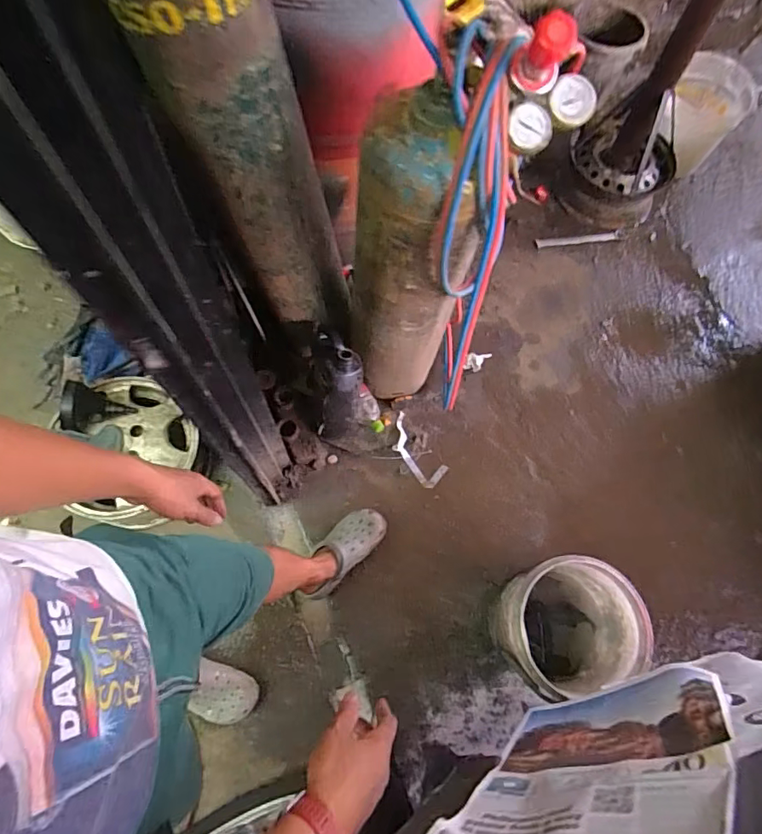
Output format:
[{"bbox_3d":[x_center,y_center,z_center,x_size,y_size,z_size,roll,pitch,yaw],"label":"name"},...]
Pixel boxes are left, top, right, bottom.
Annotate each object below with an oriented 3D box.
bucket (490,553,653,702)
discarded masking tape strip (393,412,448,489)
[{"bbox_3d":[0.438,0.506,1.231,0.312,0.296,0.281,-20,73,-10],"label":"bucket"},{"bbox_3d":[0.103,0.103,1.506,0.099,0.017,0.233,-33,89,-13],"label":"discarded masking tape strip"}]

